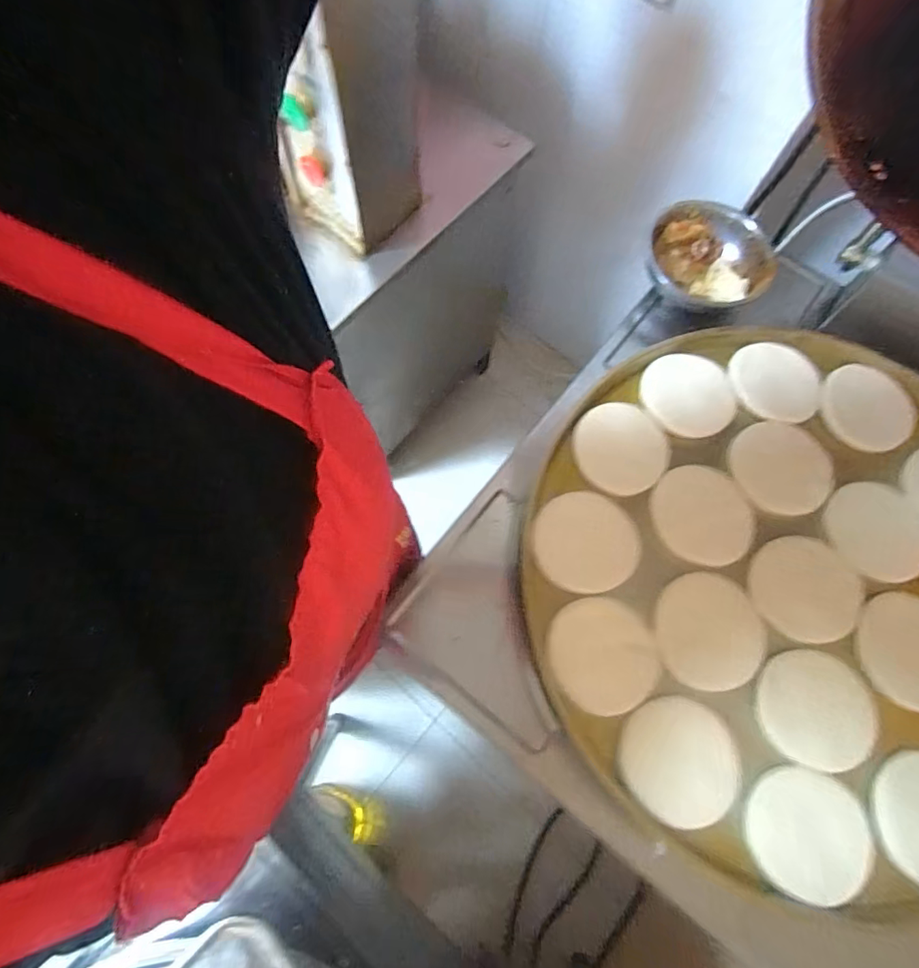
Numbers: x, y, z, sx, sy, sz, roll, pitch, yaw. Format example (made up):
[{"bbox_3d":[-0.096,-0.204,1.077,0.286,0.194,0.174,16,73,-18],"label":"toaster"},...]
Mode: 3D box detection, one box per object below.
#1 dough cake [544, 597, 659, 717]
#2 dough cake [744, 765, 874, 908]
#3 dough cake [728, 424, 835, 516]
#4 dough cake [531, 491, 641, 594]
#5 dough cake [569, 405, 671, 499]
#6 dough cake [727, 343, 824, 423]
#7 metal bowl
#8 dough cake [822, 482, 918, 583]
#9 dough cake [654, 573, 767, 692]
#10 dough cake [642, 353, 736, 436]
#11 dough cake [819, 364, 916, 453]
[{"bbox_3d":[0.164,0.193,0.579,0.119,0.007,0.119,0,70,-1],"label":"dough cake"},{"bbox_3d":[0.356,0.354,0.520,0.124,0.022,0.107,-28,73,-11],"label":"dough cake"},{"bbox_3d":[0.423,-0.023,0.668,0.129,0.005,0.123,0,70,-1],"label":"dough cake"},{"bbox_3d":[0.157,0.070,0.626,0.132,0.010,0.119,-10,71,-5],"label":"dough cake"},{"bbox_3d":[0.214,-0.046,0.676,0.120,0.012,0.124,9,70,2],"label":"dough cake"},{"bbox_3d":[0.436,-0.141,0.704,0.122,0.007,0.112,10,70,2],"label":"dough cake"},{"bbox_3d":[0.390,-0.351,0.803,0.178,0.061,0.170,2,75,-6],"label":"metal bowl"},{"bbox_3d":[0.531,0.060,0.647,0.129,0.006,0.121,0,70,-1],"label":"dough cake"},{"bbox_3d":[0.291,0.170,0.593,0.128,0.005,0.125,0,70,-1],"label":"dough cake"},{"bbox_3d":[0.313,-0.121,0.698,0.125,0.010,0.116,-2,70,-2],"label":"dough cake"},{"bbox_3d":[0.555,-0.103,0.697,0.123,0.013,0.120,0,70,-1],"label":"dough cake"}]

